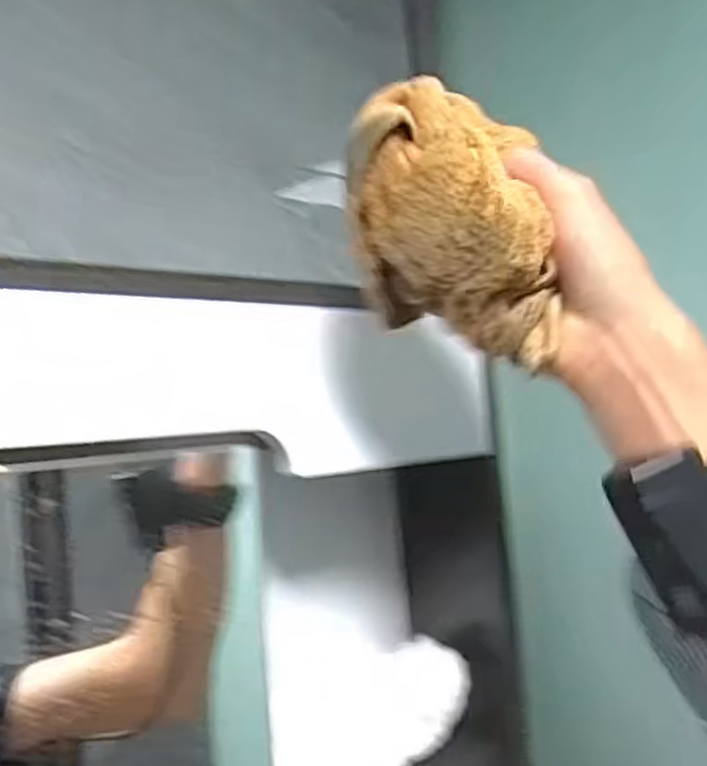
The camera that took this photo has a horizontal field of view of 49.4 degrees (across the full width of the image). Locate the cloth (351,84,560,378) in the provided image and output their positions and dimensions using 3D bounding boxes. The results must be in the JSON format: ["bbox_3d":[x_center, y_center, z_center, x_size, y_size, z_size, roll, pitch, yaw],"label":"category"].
[{"bbox_3d":[0.042,-0.081,0.376,0.097,0.137,0.043,-6,-3,17],"label":"cloth"}]

